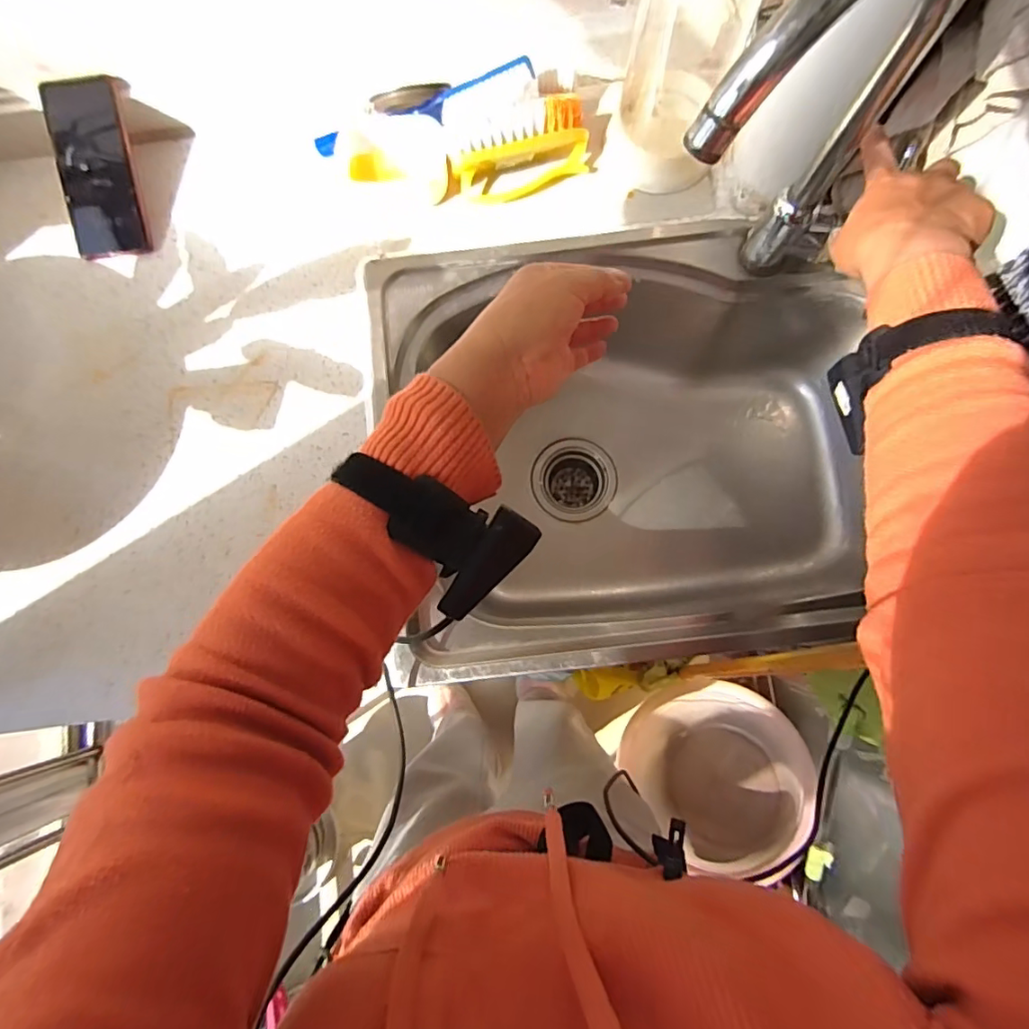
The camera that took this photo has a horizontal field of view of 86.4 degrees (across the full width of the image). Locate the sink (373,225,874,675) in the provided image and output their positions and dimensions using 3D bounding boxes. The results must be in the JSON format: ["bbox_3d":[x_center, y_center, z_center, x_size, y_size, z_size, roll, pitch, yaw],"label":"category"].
[{"bbox_3d":[0.123,-0.064,0.638,0.475,0.250,0.416,-8,81,0],"label":"sink"}]

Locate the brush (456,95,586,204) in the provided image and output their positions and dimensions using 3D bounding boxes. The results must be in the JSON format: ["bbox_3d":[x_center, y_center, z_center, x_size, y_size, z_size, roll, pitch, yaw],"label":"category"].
[{"bbox_3d":[0.009,-0.358,0.542,0.134,0.055,0.039,-22,81,-2],"label":"brush"}]

